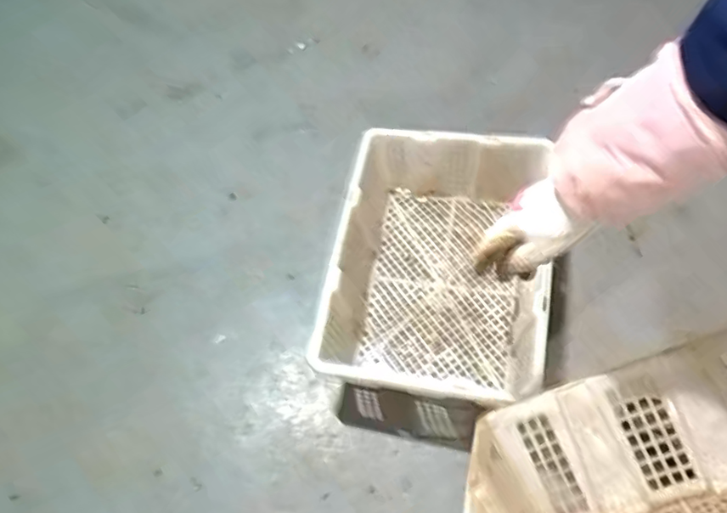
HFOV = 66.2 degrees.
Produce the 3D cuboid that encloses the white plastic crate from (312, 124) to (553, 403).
[{"bbox_3d":[0.126,0.023,1.018,0.346,0.208,0.484,6,61,7],"label":"white plastic crate"}]

